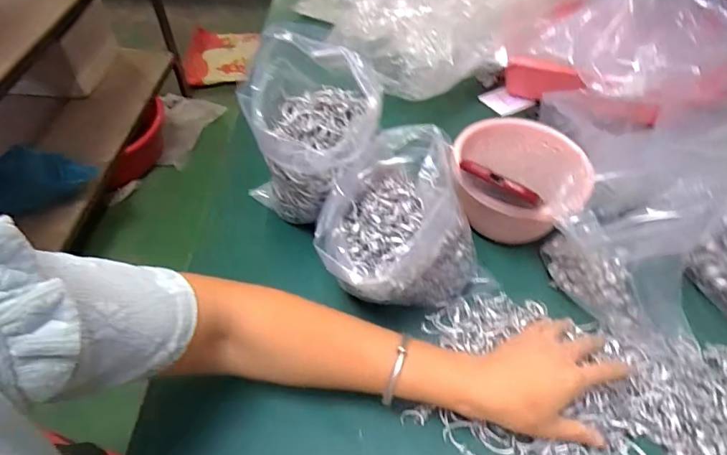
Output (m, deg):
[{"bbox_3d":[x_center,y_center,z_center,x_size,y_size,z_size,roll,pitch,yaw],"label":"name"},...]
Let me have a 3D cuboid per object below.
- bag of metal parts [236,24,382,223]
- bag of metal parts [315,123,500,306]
[{"bbox_3d":[-0.054,-0.084,0.499,0.139,0.171,0.133,-2,49,-3],"label":"bag of metal parts"},{"bbox_3d":[0.031,0.004,0.469,0.166,0.140,0.131,-18,52,-17],"label":"bag of metal parts"}]

